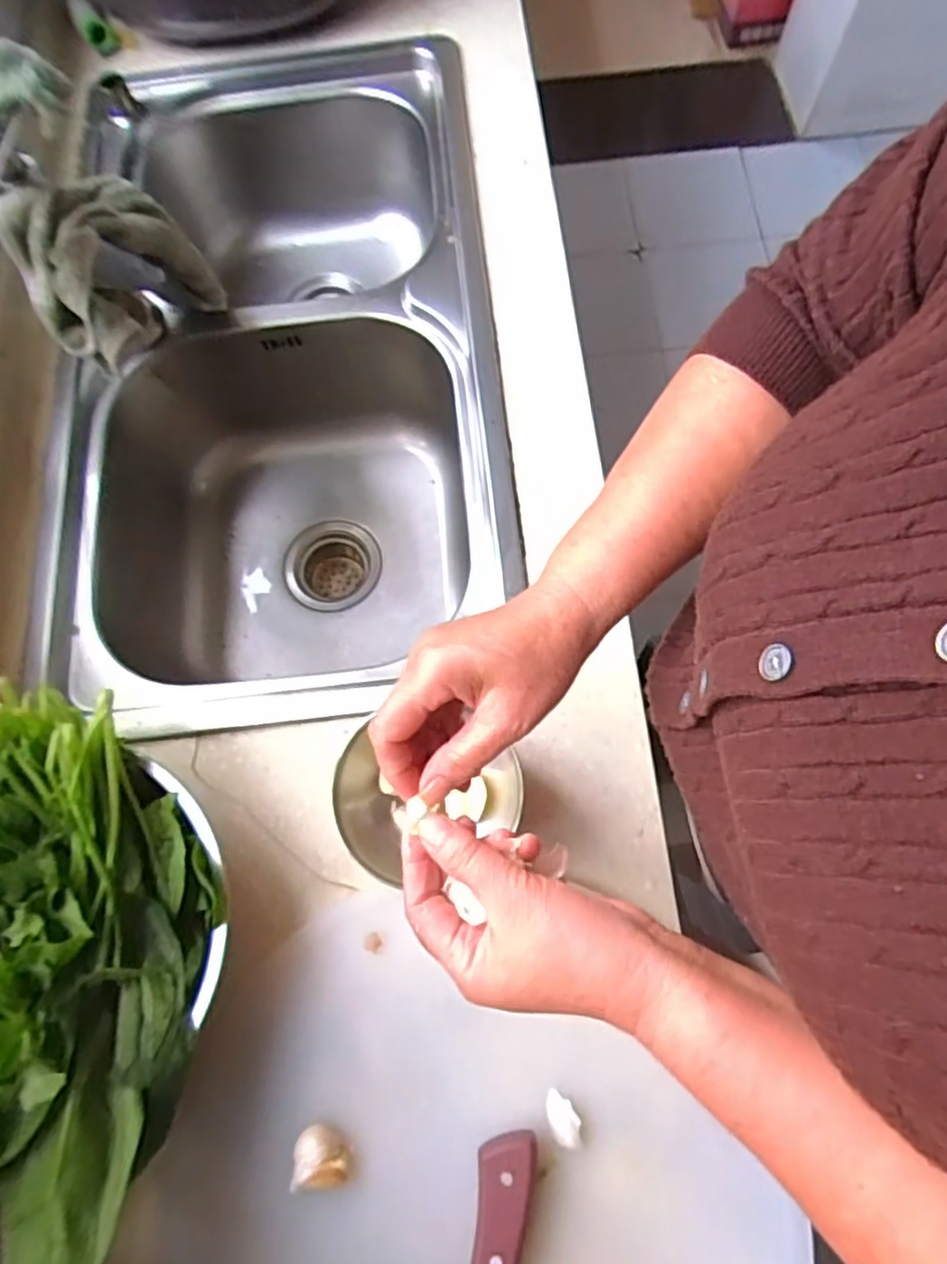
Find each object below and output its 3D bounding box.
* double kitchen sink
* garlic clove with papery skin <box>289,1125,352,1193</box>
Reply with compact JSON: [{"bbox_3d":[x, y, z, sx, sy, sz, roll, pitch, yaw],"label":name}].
[{"bbox_3d":[-0.190,-0.259,0.719,0.404,0.229,0.739,-7,72,0],"label":"double kitchen sink"},{"bbox_3d":[-0.093,0.321,0.411,0.034,0.023,0.031,-6,72,0],"label":"garlic clove with papery skin"}]

